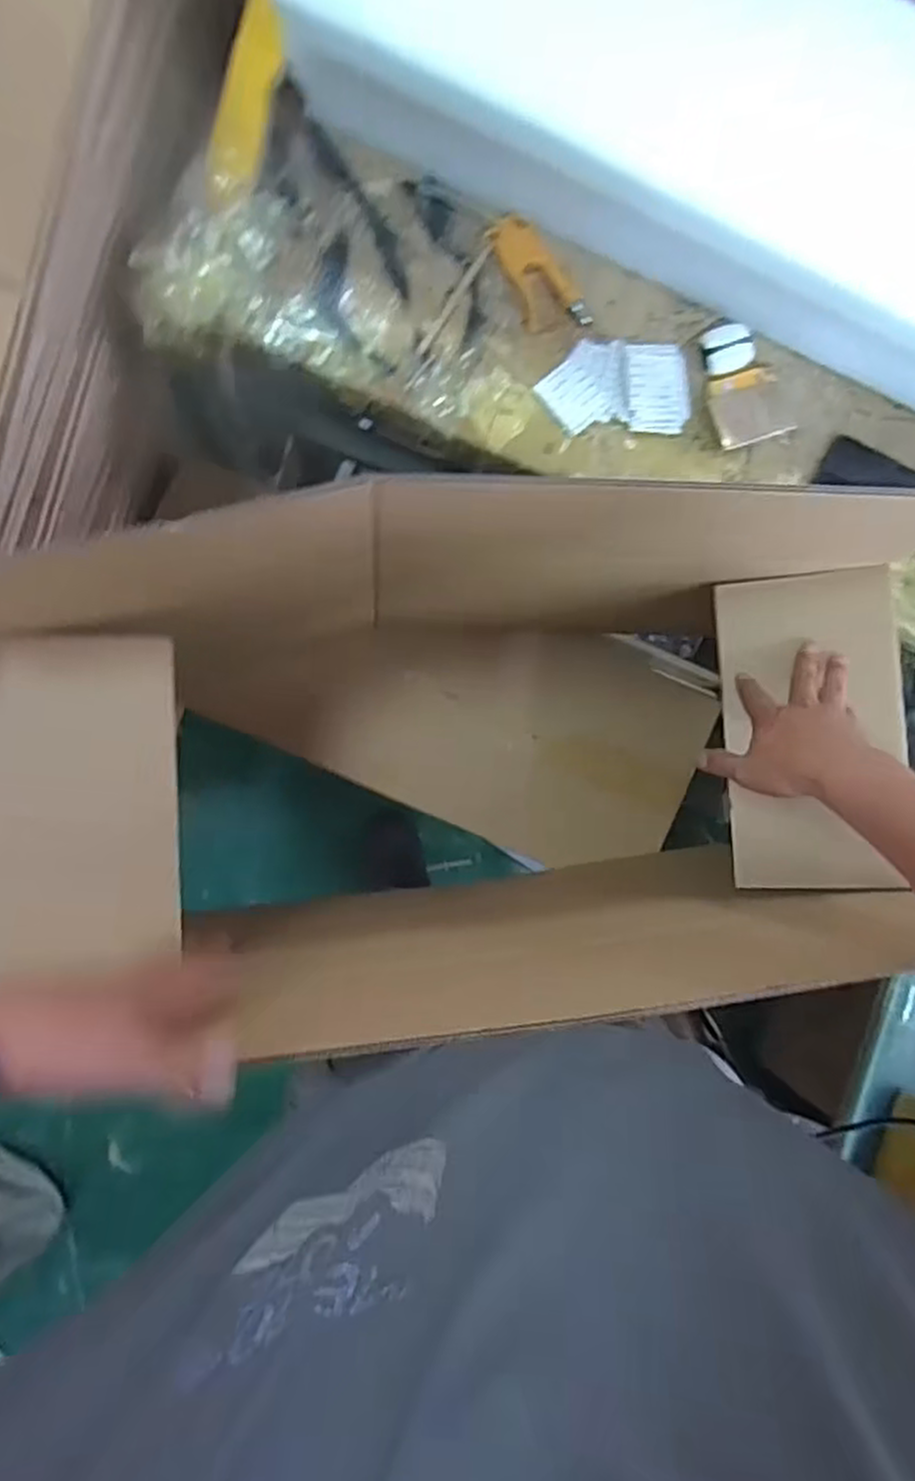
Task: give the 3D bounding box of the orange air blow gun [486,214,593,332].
[{"bbox_3d":[0.086,-0.507,0.788,0.058,0.024,0.143,-31,92,-6],"label":"orange air blow gun"}]

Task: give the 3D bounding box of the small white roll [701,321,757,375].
[{"bbox_3d":[0.301,-0.435,0.797,0.060,0.016,0.050,-25,91,-6],"label":"small white roll"}]

